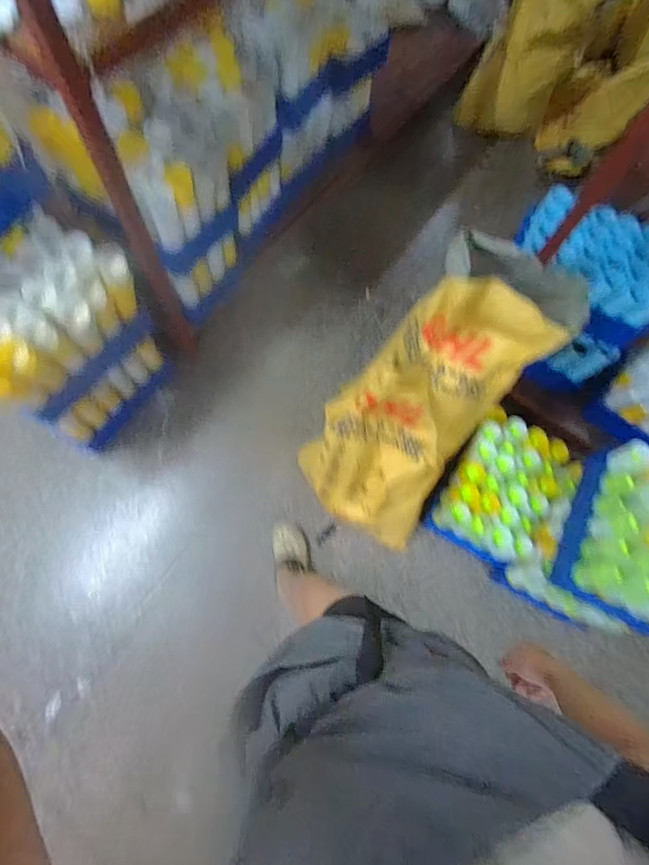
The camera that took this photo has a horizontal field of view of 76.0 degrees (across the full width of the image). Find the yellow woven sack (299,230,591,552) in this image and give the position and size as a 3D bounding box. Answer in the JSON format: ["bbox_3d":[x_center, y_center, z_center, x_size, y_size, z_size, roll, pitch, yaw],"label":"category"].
[{"bbox_3d":[0.272,-0.077,1.114,0.372,0.326,0.848,38,109,13],"label":"yellow woven sack"}]

